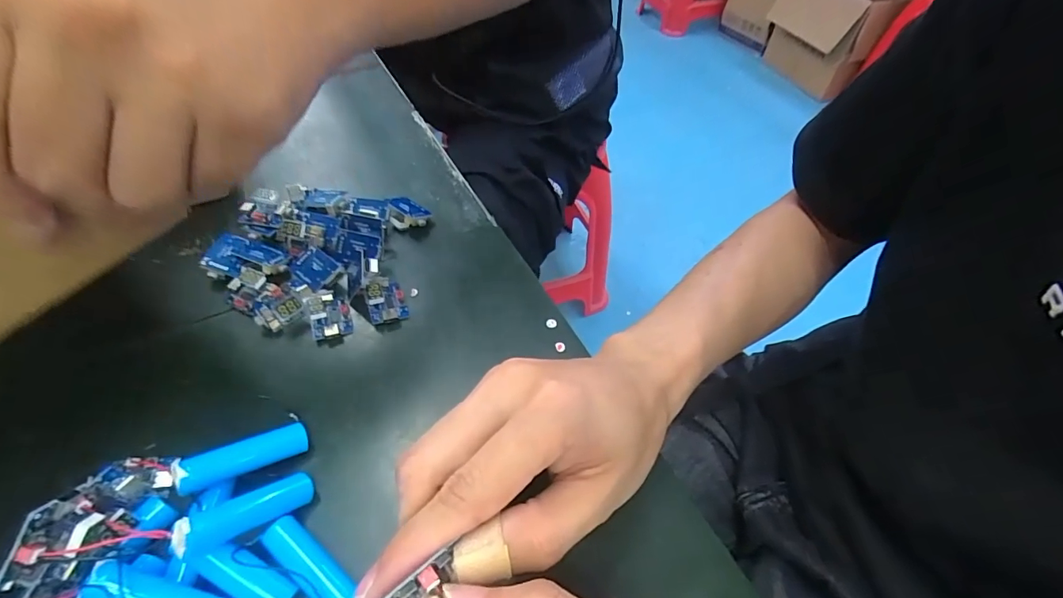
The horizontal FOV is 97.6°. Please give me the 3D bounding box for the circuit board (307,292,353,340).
[{"bbox_3d":[-0.117,0.008,0.269,0.021,0.010,0.029,-14,53,-13],"label":"circuit board"}]

